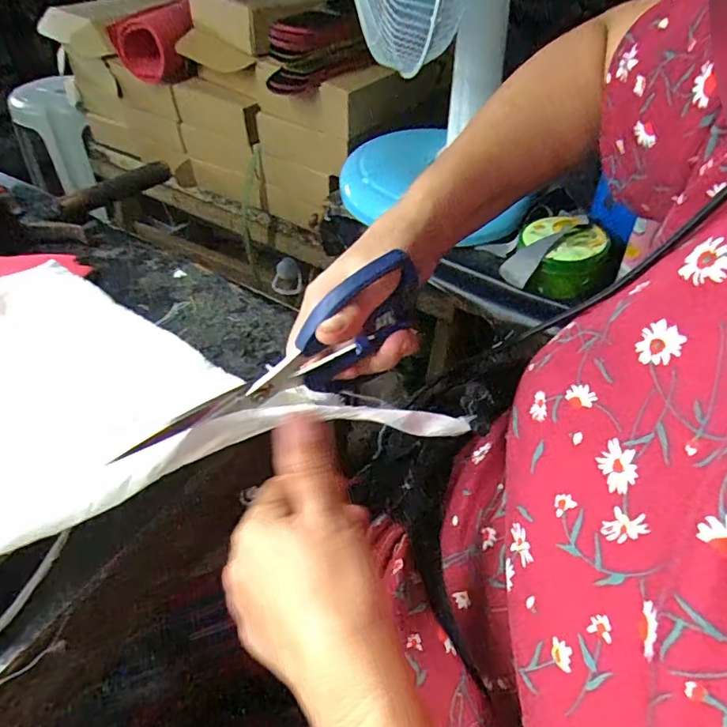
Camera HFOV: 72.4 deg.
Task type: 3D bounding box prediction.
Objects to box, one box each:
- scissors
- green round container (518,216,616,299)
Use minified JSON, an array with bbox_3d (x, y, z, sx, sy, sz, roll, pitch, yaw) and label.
[{"bbox_3d":[-0.042,0.007,0.279,0.172,0.087,0.010,-31,55,-15],"label":"scissors"},{"bbox_3d":[0.243,-0.135,0.615,0.100,0.068,0.082,3,47,-1],"label":"green round container"}]

